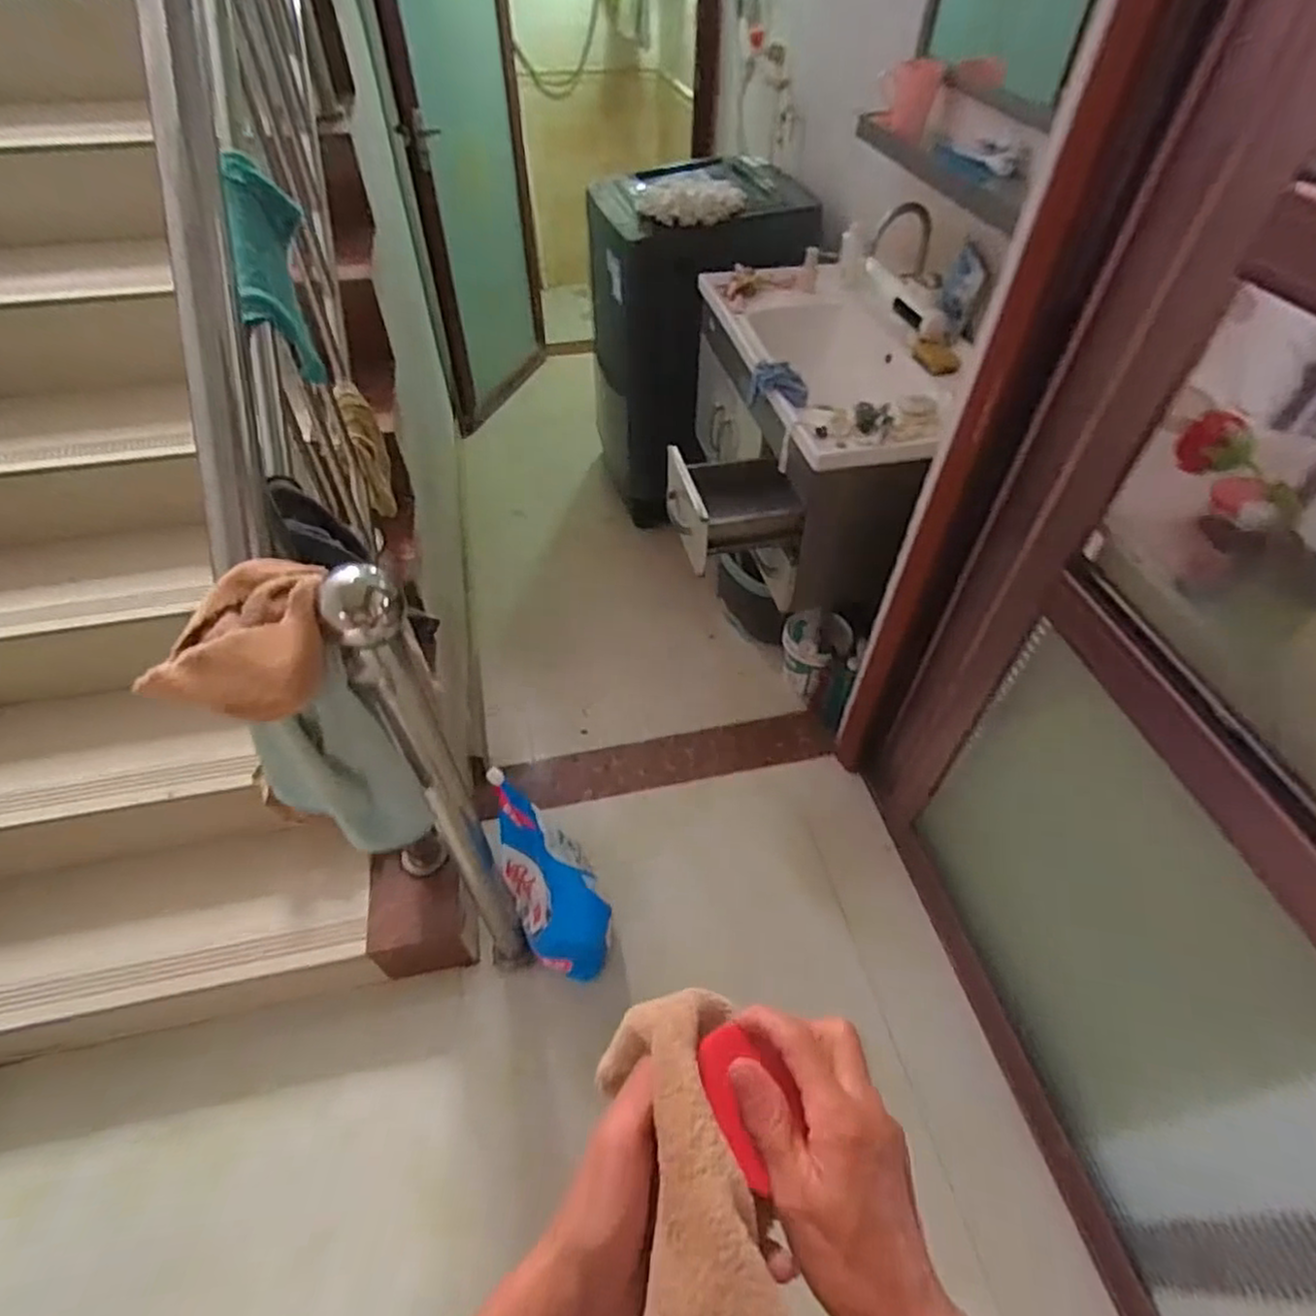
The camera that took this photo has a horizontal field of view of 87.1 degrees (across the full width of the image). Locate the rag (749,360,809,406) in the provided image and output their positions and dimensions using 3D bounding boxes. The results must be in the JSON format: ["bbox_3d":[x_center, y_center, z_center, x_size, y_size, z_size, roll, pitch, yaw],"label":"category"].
[{"bbox_3d":[0.240,-0.525,1.361,0.051,0.095,0.144,-26,54,-20],"label":"rag"}]

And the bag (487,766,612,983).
[{"bbox_3d":[-0.201,0.412,1.308,0.162,0.169,0.438,-26,95,-20],"label":"bag"}]

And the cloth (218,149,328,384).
[{"bbox_3d":[-0.538,-0.548,0.976,0.028,0.163,0.269,-11,84,14],"label":"cloth"}]

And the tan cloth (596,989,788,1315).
[{"bbox_3d":[0.020,0.259,0.322,0.074,0.068,0.187,-9,51,-7],"label":"tan cloth"}]

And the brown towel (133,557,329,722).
[{"bbox_3d":[-0.382,-0.023,0.674,0.119,0.070,0.189,7,49,7],"label":"brown towel"}]

